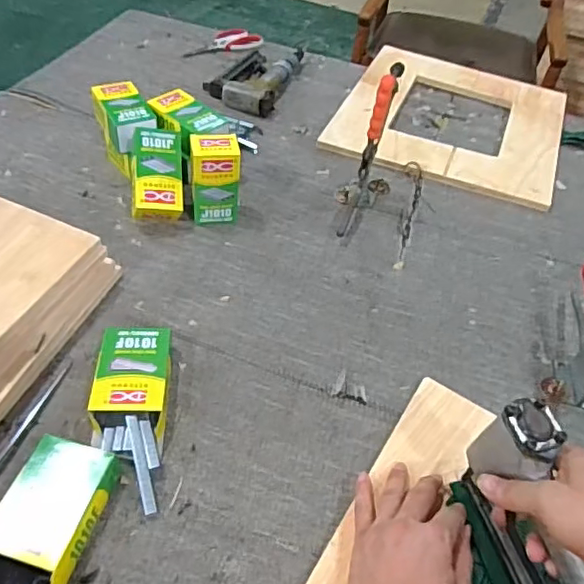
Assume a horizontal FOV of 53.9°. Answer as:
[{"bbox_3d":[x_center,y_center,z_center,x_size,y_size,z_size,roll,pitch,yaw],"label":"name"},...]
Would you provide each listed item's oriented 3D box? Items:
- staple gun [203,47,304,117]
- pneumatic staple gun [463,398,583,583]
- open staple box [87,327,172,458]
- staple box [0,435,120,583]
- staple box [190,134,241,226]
[{"bbox_3d":[-0.073,-0.434,1.140,0.141,0.039,0.264,16,47,8],"label":"staple gun"},{"bbox_3d":[0.213,0.227,0.449,0.046,0.134,0.243,-7,48,-13],"label":"pneumatic staple gun"},{"bbox_3d":[-0.171,0.104,0.620,0.080,0.037,0.147,1,47,-6],"label":"open staple box"},{"bbox_3d":[-0.219,0.201,0.525,0.081,0.031,0.127,13,47,6],"label":"staple box"},{"bbox_3d":[-0.110,-0.158,0.819,0.067,0.123,0.061,-4,47,-10],"label":"staple box"}]

